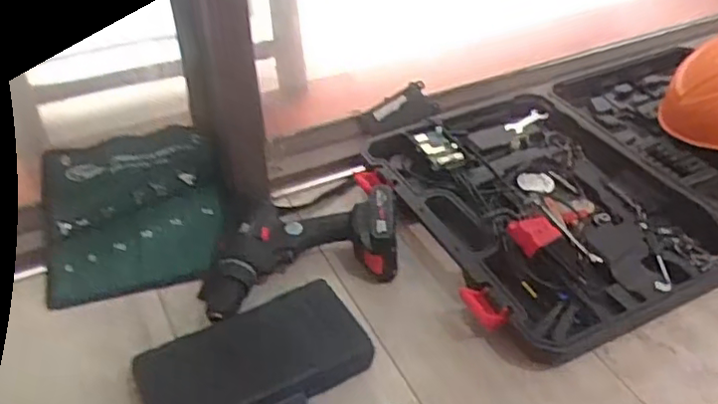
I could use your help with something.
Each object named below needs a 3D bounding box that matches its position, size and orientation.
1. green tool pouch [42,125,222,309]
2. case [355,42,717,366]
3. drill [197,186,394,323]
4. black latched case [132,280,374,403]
[{"bbox_3d":[-0.274,0.004,0.774,0.207,0.100,0.166,-9,42,-10],"label":"green tool pouch"},{"bbox_3d":[0.376,-0.052,0.900,0.700,0.055,0.423,-20,45,-21],"label":"case"},{"bbox_3d":[-0.070,0.053,0.766,0.242,0.071,0.133,-14,43,-16],"label":"drill"},{"bbox_3d":[-0.103,0.162,0.644,0.223,0.062,0.123,-20,45,-22],"label":"black latched case"}]

